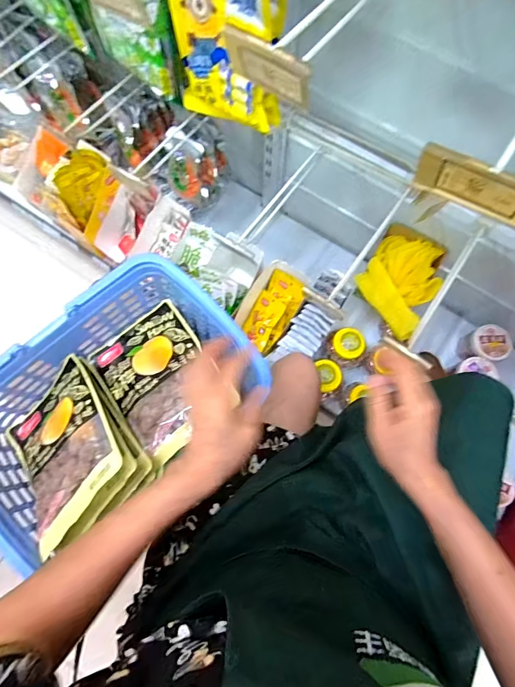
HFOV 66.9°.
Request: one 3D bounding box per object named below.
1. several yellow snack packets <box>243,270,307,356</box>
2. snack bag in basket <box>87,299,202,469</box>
[{"bbox_3d":[0.038,-0.082,0.964,0.097,0.034,0.187,38,104,16],"label":"several yellow snack packets"},{"bbox_3d":[-0.152,0.050,0.601,0.160,0.022,0.244,-40,55,-2],"label":"snack bag in basket"}]

